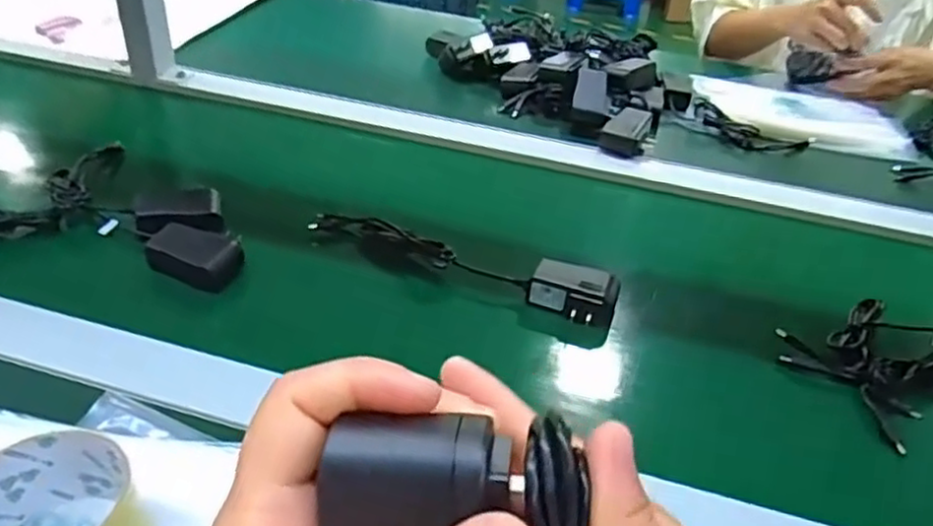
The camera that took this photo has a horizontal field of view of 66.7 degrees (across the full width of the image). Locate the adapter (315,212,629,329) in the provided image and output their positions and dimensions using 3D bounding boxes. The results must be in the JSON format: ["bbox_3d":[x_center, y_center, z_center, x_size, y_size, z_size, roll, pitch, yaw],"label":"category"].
[{"bbox_3d":[-0.003,-0.001,0.628,0.280,0.043,0.055,19,39,18],"label":"adapter"}]

